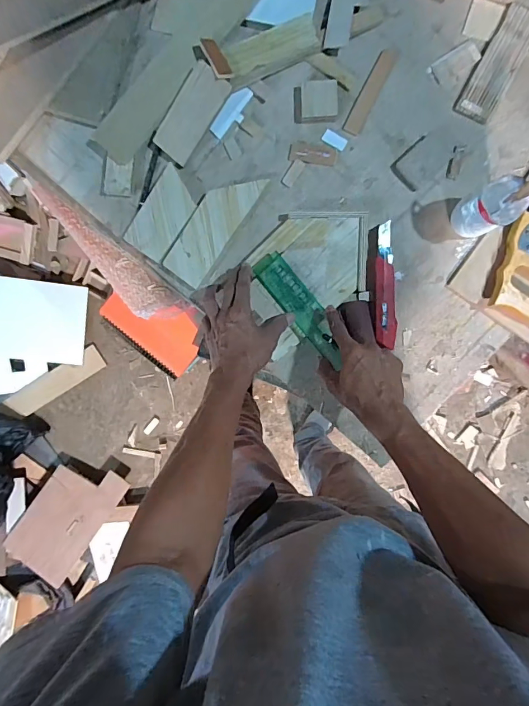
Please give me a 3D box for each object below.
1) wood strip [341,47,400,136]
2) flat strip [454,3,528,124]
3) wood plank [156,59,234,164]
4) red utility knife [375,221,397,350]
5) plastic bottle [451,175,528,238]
[{"bbox_3d":[0.154,-0.382,0.584,0.024,0.008,0.126,27,94,2],"label":"wood strip"},{"bbox_3d":[0.332,-0.411,0.566,0.051,0.010,0.164,28,94,2],"label":"flat strip"},{"bbox_3d":[-0.104,-0.337,0.568,0.056,0.013,0.125,38,113,-9],"label":"wood plank"},{"bbox_3d":[0.178,-0.101,0.589,0.030,0.021,0.176,-3,89,6],"label":"red utility knife"},{"bbox_3d":[0.295,-0.190,0.540,0.064,0.095,0.057,-21,93,4],"label":"plastic bottle"}]

